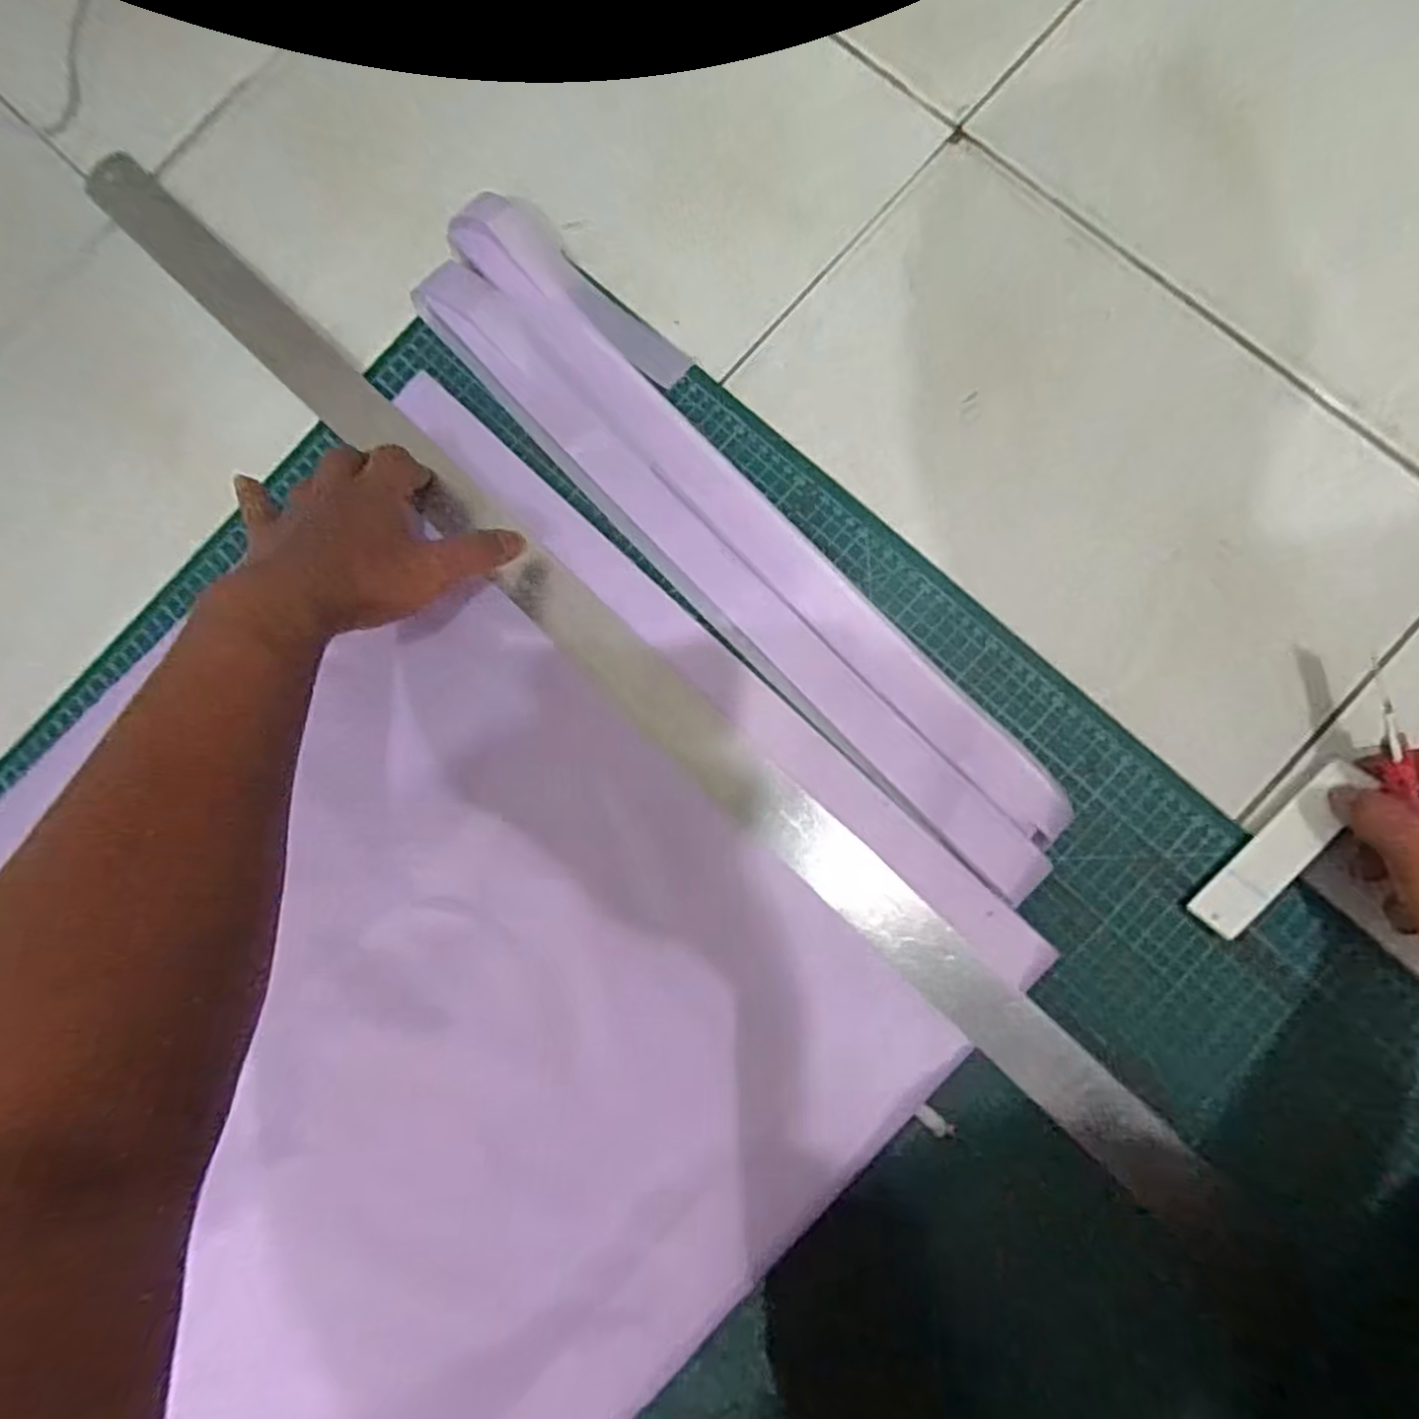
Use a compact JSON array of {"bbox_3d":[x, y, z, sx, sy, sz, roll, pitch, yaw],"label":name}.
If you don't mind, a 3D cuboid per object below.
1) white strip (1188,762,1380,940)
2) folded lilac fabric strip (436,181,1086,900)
[{"bbox_3d":[0.308,0.075,0.392,0.112,0.007,0.027,-46,52,2],"label":"white strip"},{"bbox_3d":[0.016,-0.106,0.430,0.093,0.016,0.498,-43,83,0],"label":"folded lilac fabric strip"}]

